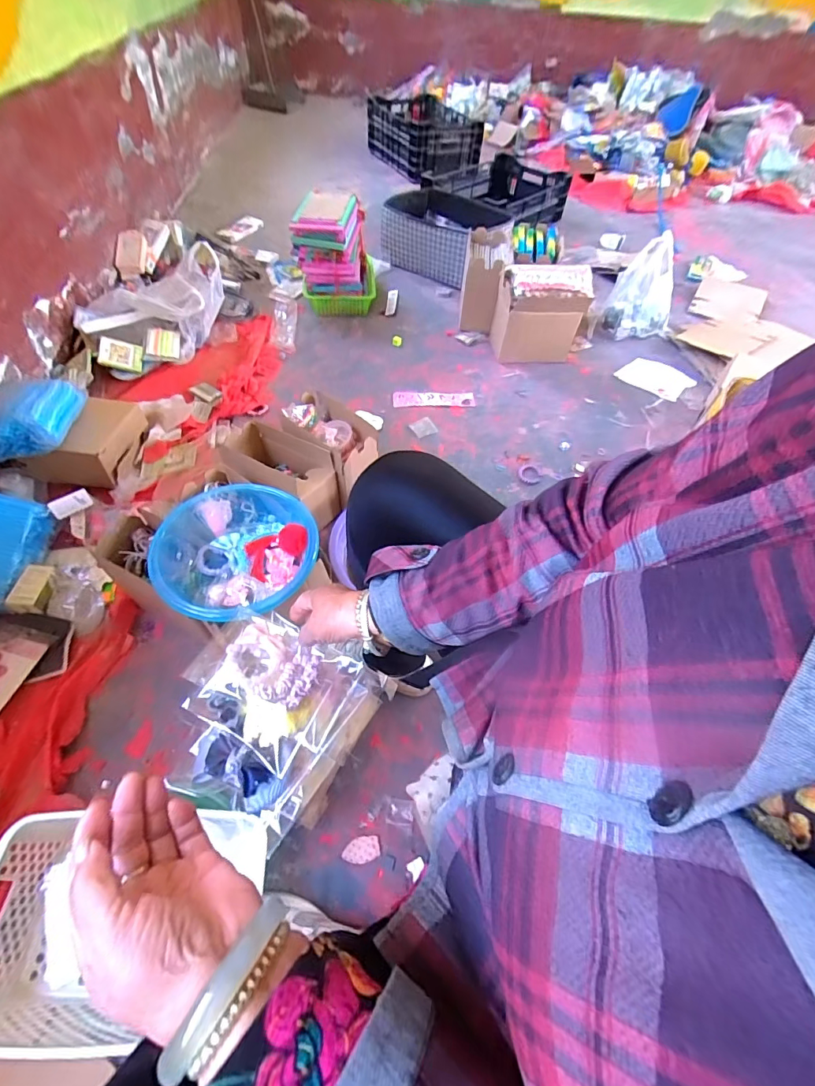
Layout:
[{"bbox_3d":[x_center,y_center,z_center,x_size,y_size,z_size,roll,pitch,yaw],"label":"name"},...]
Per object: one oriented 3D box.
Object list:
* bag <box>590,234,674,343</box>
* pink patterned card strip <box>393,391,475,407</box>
[{"bbox_3d":[0.786,-0.842,1.474,0.254,0.237,0.222,23,55,12],"label":"bag"},{"bbox_3d":[0.076,-0.417,1.262,0.233,0.011,0.061,-2,54,-6],"label":"pink patterned card strip"}]

